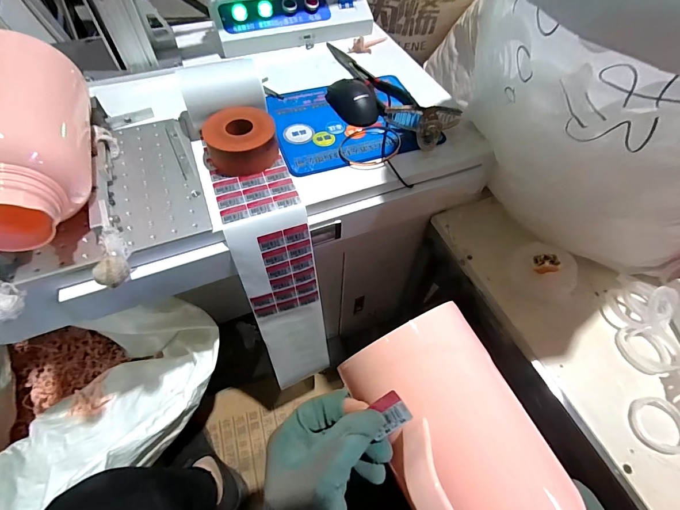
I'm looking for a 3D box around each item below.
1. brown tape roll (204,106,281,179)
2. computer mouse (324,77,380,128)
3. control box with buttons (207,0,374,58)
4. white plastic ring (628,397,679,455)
[{"bbox_3d":[-0.140,-0.164,0.483,0.097,0.050,0.085,-13,58,-10],"label":"brown tape roll"},{"bbox_3d":[0.021,-0.260,0.560,0.063,0.036,0.104,-33,63,-21],"label":"computer mouse"},{"bbox_3d":[-0.096,-0.506,0.707,0.326,0.073,0.128,-17,59,-13],"label":"control box with buttons"},{"bbox_3d":[0.414,0.221,0.436,0.070,0.007,0.066,1,56,-1],"label":"white plastic ring"}]

